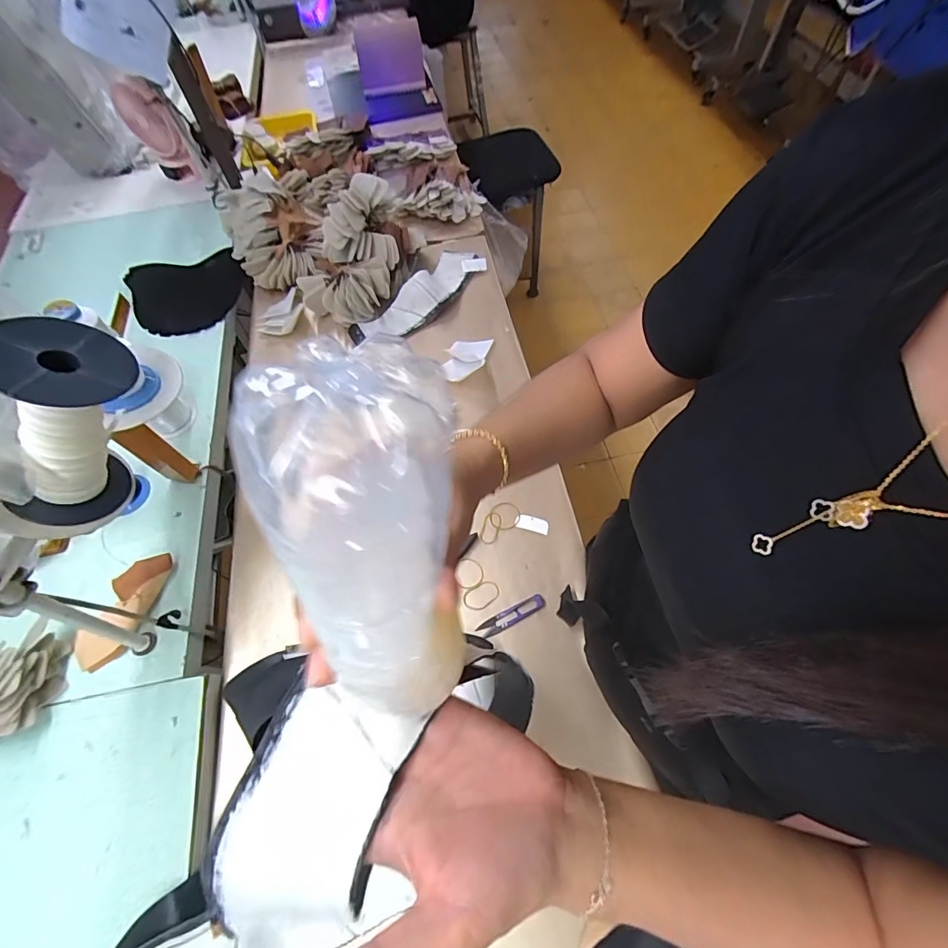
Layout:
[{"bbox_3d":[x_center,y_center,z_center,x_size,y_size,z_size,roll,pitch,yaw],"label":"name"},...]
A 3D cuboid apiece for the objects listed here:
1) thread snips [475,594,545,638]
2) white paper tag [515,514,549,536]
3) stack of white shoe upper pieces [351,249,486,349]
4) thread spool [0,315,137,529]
[{"bbox_3d":[0.053,0.197,0.631,0.100,0.004,0.023,-25,63,-11],"label":"thread snips"},{"bbox_3d":[0.090,0.077,0.697,0.051,0.004,0.021,15,77,3],"label":"white paper tag"},{"bbox_3d":[-0.106,-0.362,0.920,0.099,0.039,0.330,36,69,20],"label":"stack of white shoe upper pieces"},{"bbox_3d":[-0.356,-0.031,0.403,0.095,0.179,0.092,-19,57,-44],"label":"thread spool"}]

